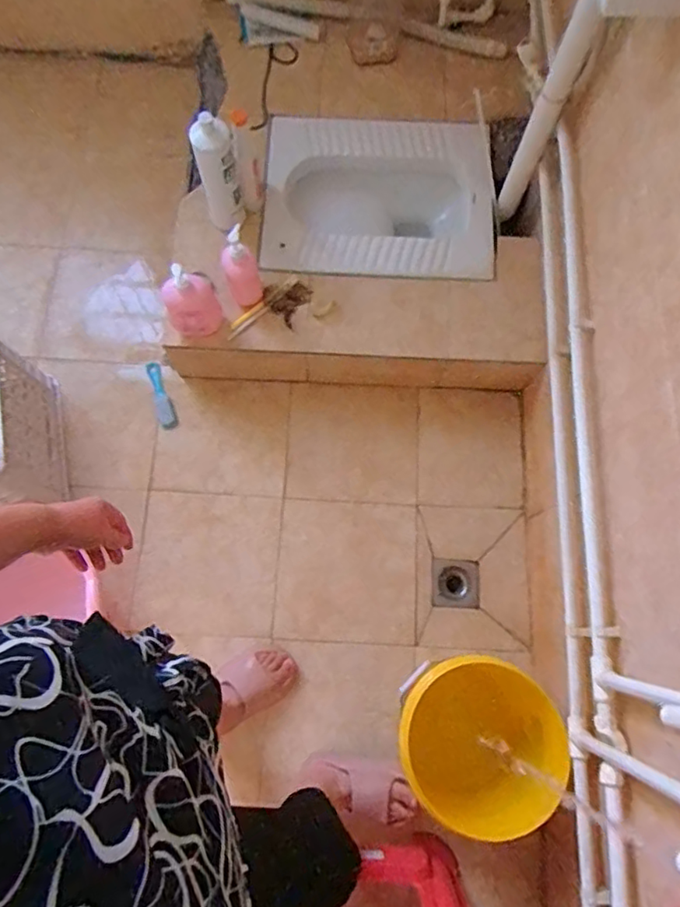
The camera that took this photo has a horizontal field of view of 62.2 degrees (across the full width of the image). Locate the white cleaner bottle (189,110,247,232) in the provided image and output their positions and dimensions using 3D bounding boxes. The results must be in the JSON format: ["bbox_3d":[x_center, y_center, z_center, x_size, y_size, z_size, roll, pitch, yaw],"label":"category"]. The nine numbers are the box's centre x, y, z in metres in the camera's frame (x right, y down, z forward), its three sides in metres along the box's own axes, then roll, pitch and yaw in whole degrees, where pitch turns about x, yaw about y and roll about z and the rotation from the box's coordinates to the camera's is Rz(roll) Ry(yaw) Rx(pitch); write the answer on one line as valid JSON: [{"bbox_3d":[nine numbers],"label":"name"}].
[{"bbox_3d":[-0.244,-0.549,1.124,0.090,0.259,0.063,-20,76,-6],"label":"white cleaner bottle"}]

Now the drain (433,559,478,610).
[{"bbox_3d":[0.253,0.285,1.231,0.099,0.011,0.101,2,76,2],"label":"drain"}]

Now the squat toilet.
[{"bbox_3d":[0.087,-0.565,1.316,0.514,0.162,0.412,1,75,0],"label":"squat toilet"}]

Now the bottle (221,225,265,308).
[{"bbox_3d":[-0.195,-0.356,1.114,0.068,0.172,0.055,-35,78,-9],"label":"bottle"}]

